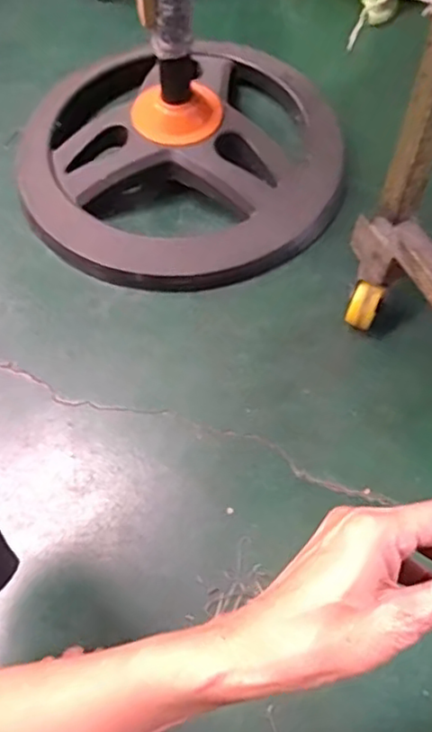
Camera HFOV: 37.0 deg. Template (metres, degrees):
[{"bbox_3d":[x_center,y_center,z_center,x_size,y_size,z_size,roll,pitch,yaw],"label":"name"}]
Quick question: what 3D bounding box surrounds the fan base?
[{"bbox_3d":[-0.051,-0.306,0.898,0.453,0.098,0.422,-7,61,-3],"label":"fan base"}]

